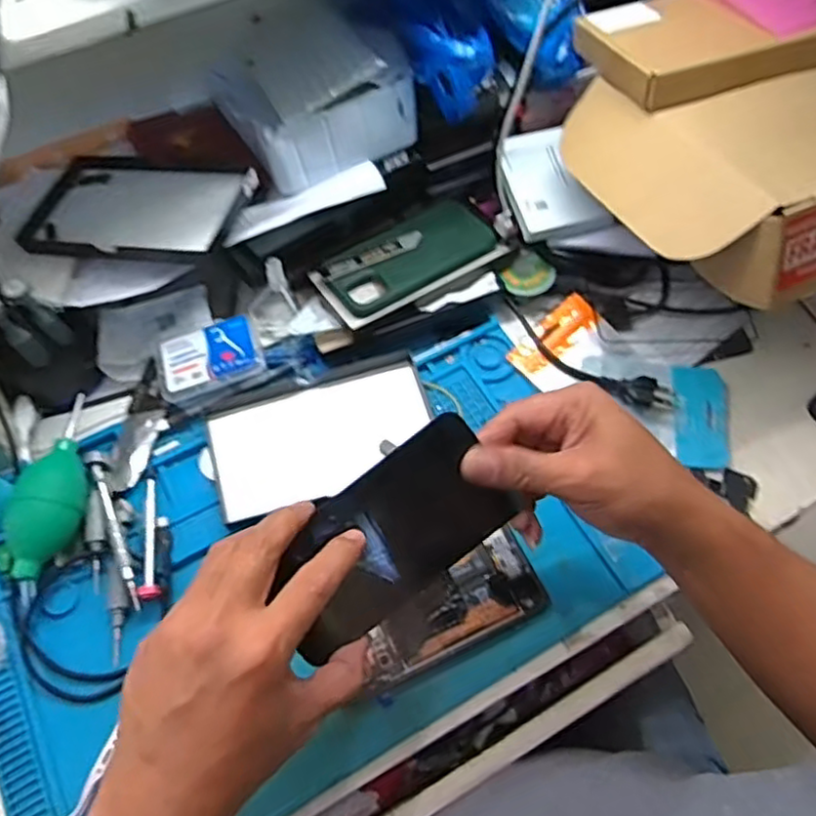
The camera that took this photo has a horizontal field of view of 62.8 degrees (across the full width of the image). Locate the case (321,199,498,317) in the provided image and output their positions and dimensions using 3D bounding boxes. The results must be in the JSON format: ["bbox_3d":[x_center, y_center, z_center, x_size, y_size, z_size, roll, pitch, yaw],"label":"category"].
[{"bbox_3d":[0.003,-0.133,0.588,0.148,0.016,0.072,-31,67,-14],"label":"case"}]

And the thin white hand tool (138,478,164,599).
[{"bbox_3d":[-0.192,0.095,0.497,0.014,0.015,0.094,-12,63,-5],"label":"thin white hand tool"}]

